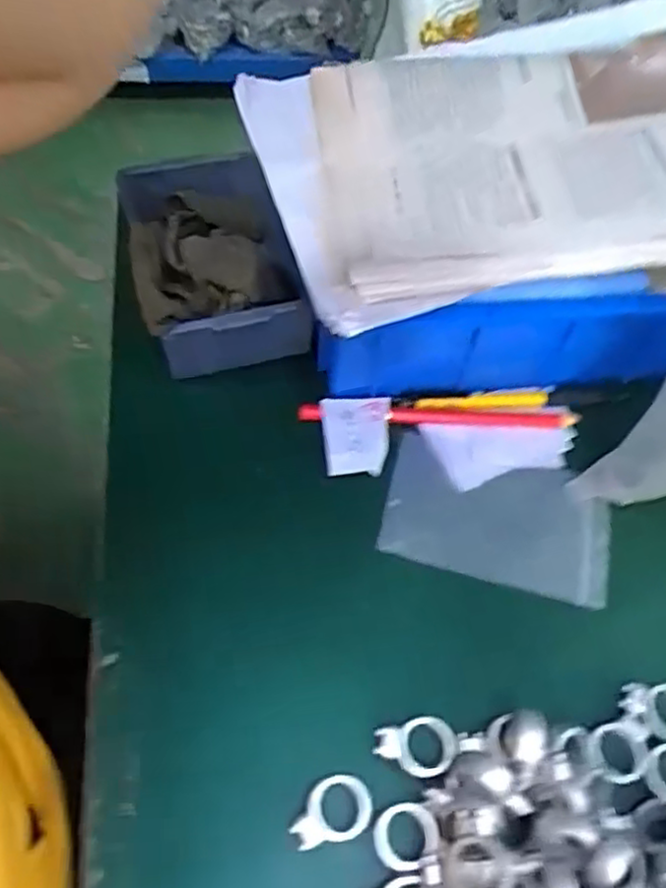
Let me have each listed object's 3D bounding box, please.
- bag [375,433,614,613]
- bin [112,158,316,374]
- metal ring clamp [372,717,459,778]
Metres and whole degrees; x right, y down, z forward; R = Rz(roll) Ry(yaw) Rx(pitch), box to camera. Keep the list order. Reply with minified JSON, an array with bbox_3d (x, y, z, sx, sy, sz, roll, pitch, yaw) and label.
[{"bbox_3d":[0.095,0.042,0.397,0.128,0.008,0.078,15,60,5],"label":"bag"},{"bbox_3d":[-0.080,-0.122,0.456,0.099,0.069,0.161,-12,57,-10],"label":"bin"},{"bbox_3d":[0.039,0.140,0.318,0.038,0.004,0.025,-2,57,-6],"label":"metal ring clamp"}]

